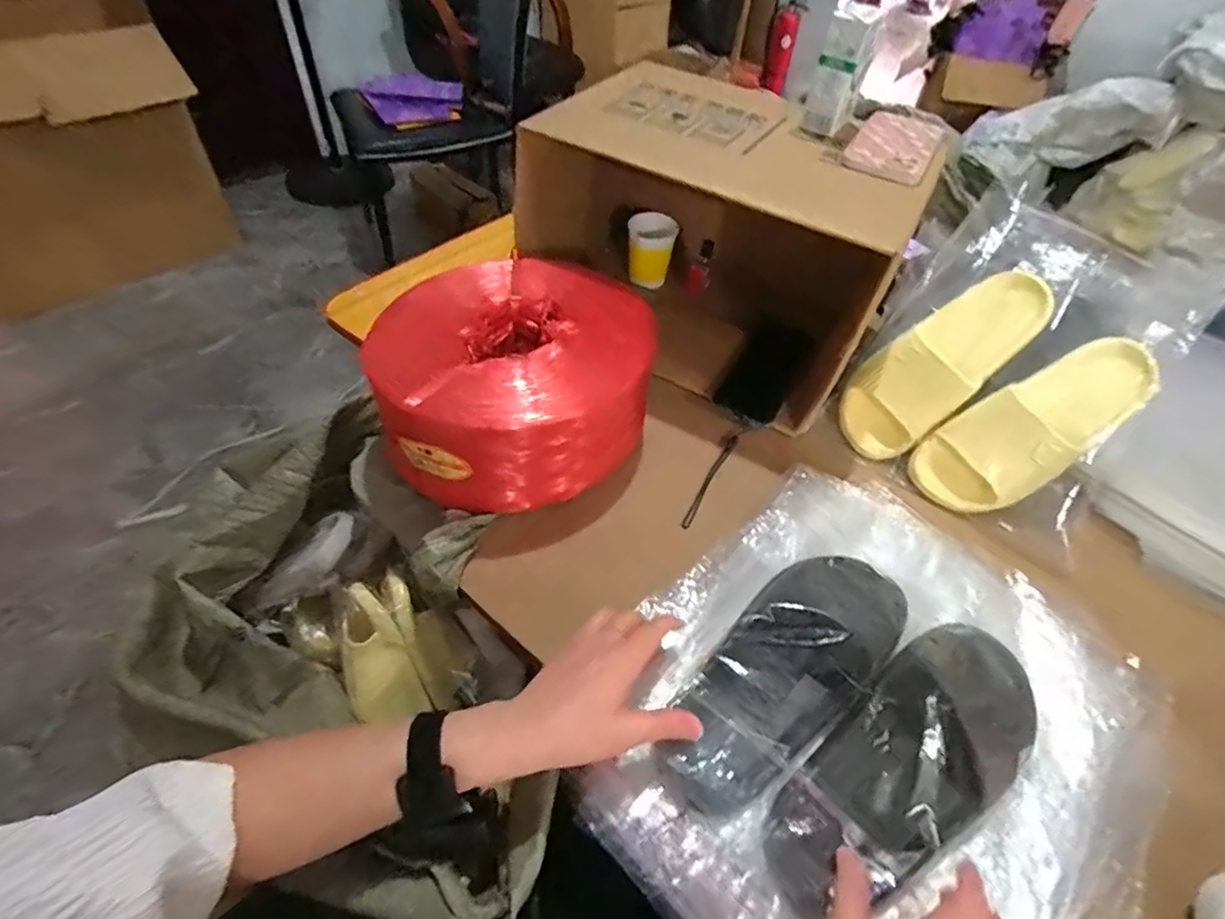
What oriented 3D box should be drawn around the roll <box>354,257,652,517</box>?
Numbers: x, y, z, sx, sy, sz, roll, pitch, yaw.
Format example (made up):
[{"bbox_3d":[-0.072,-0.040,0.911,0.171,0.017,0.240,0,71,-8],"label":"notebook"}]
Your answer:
[{"bbox_3d":[-0.114,-0.078,0.620,0.236,0.134,0.238,2,49,-3],"label":"roll"}]

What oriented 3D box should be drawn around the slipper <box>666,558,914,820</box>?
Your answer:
[{"bbox_3d":[0.137,0.158,0.461,0.099,0.054,0.236,38,63,26],"label":"slipper"}]

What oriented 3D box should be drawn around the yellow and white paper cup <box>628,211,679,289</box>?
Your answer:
[{"bbox_3d":[0.055,-0.298,0.847,0.064,0.079,0.069,2,49,-3],"label":"yellow and white paper cup"}]

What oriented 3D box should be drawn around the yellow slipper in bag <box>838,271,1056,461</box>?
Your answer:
[{"bbox_3d":[0.364,-0.112,0.657,0.251,0.061,0.099,-42,58,4],"label":"yellow slipper in bag"}]

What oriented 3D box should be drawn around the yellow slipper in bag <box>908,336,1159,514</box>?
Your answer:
[{"bbox_3d":[0.437,-0.037,0.618,0.242,0.080,0.093,-36,55,7],"label":"yellow slipper in bag"}]

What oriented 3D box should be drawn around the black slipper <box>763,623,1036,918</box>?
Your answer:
[{"bbox_3d":[0.222,0.214,0.432,0.265,0.059,0.106,-28,56,-22],"label":"black slipper"}]

